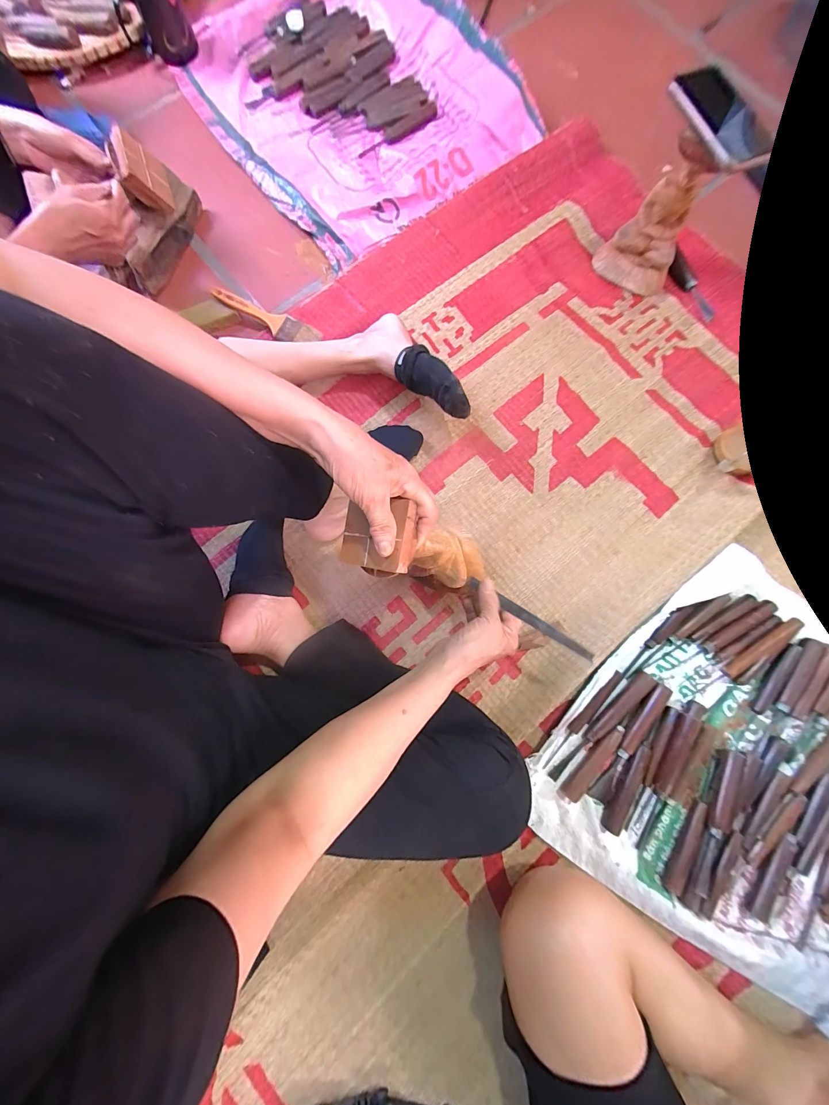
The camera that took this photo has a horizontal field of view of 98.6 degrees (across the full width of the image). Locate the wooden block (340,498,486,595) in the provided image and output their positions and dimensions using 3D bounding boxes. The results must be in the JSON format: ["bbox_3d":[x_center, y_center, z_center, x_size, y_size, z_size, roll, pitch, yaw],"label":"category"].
[{"bbox_3d":[0.007,0.000,0.410,0.092,0.177,0.070,-3,77,40],"label":"wooden block"}]

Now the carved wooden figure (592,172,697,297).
[{"bbox_3d":[0.360,-0.485,0.544,0.114,0.125,0.069,33,83,6],"label":"carved wooden figure"}]

